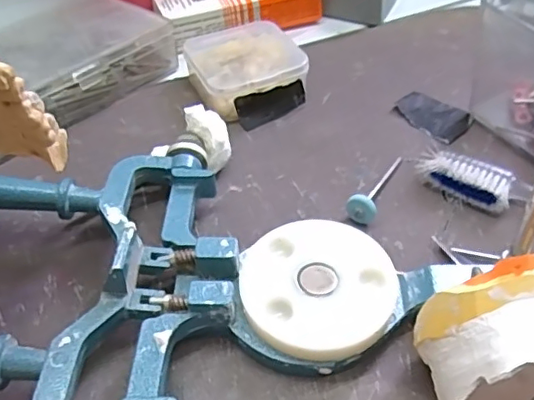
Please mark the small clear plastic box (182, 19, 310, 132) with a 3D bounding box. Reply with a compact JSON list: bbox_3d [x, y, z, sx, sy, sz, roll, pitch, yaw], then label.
[{"bbox_3d":[-0.011,-0.068,0.302,0.058,0.020,0.063,-15,47,-12],"label":"small clear plastic box"}]

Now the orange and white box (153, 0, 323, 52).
[{"bbox_3d":[-0.017,-0.119,0.348,0.096,0.025,0.035,-18,48,-16],"label":"orange and white box"}]

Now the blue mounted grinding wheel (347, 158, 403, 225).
[{"bbox_3d":[0.048,-0.008,0.248,0.012,0.012,0.046,19,49,19],"label":"blue mounted grinding wheel"}]

